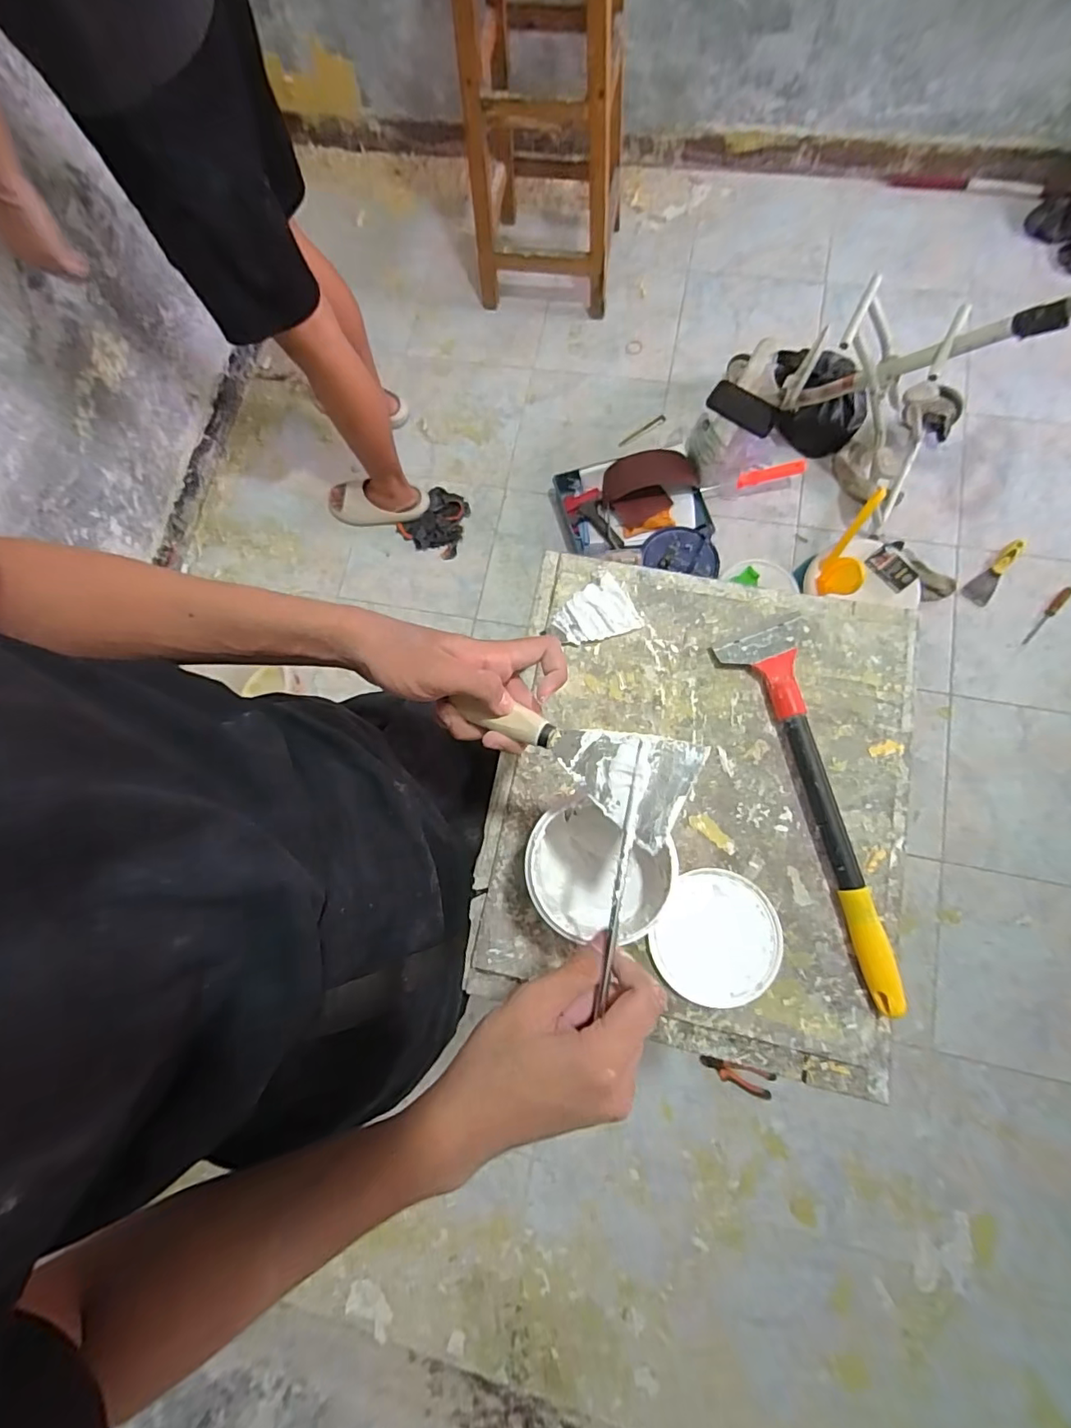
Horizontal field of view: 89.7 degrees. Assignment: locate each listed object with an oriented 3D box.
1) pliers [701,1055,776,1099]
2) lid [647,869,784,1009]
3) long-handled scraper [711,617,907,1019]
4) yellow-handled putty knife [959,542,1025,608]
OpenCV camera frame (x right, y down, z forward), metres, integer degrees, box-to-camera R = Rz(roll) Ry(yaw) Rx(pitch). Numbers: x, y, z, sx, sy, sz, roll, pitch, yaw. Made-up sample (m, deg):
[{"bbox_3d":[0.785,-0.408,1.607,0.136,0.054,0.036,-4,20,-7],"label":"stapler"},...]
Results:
[{"bbox_3d":[0.433,0.772,1.152,0.153,0.026,0.056,19,77,6],"label":"pliers"},{"bbox_3d":[0.161,0.198,0.473,0.098,0.012,0.109,29,82,10],"label":"lid"},{"bbox_3d":[0.249,0.080,0.481,0.081,0.024,0.342,-12,77,2],"label":"long-handled scraper"},{"bbox_3d":[1.215,-0.378,1.420,0.061,0.015,0.232,43,84,12],"label":"yellow-handled putty knife"}]

